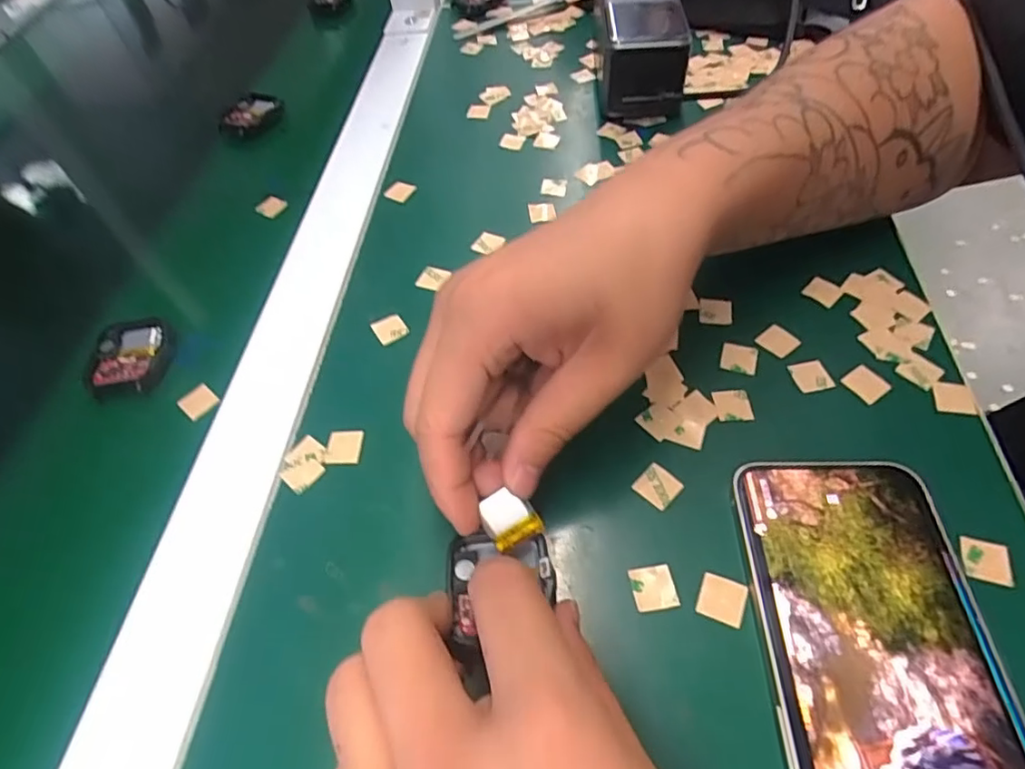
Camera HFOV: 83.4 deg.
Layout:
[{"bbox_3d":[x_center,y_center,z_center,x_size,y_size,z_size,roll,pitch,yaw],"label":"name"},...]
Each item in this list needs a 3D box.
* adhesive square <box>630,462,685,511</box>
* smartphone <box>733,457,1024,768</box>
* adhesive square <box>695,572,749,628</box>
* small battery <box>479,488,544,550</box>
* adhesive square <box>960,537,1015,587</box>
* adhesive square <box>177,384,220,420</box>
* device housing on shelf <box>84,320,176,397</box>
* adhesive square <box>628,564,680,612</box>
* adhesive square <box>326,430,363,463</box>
[{"bbox_3d":[0.059,0.041,0.233,0.015,0.004,0.016,-40,60,-21],"label":"adhesive square"},{"bbox_3d":[0.121,0.091,0.188,0.072,0.010,0.143,-1,54,5],"label":"smartphone"},{"bbox_3d":[0.075,0.076,0.206,0.015,0.004,0.015,18,58,17],"label":"adhesive square"},{"bbox_3d":[-0.001,0.048,0.209,0.018,0.004,0.021,-28,96,-2],"label":"small battery"},{"bbox_3d":[0.173,0.063,0.209,0.015,0.004,0.016,11,56,13],"label":"adhesive square"},{"bbox_3d":[-0.154,0.008,0.281,0.017,0.004,0.016,35,65,26],"label":"adhesive square"},{"bbox_3d":[-0.196,-0.014,0.296,0.040,0.008,0.047,-16,55,-6],"label":"device housing on shelf"},{"bbox_3d":[0.051,0.074,0.210,0.015,0.004,0.015,-10,54,-1],"label":"adhesive square"},{"bbox_3d":[-0.075,0.027,0.253,0.016,0.004,0.016,-1,54,5],"label":"adhesive square"}]

